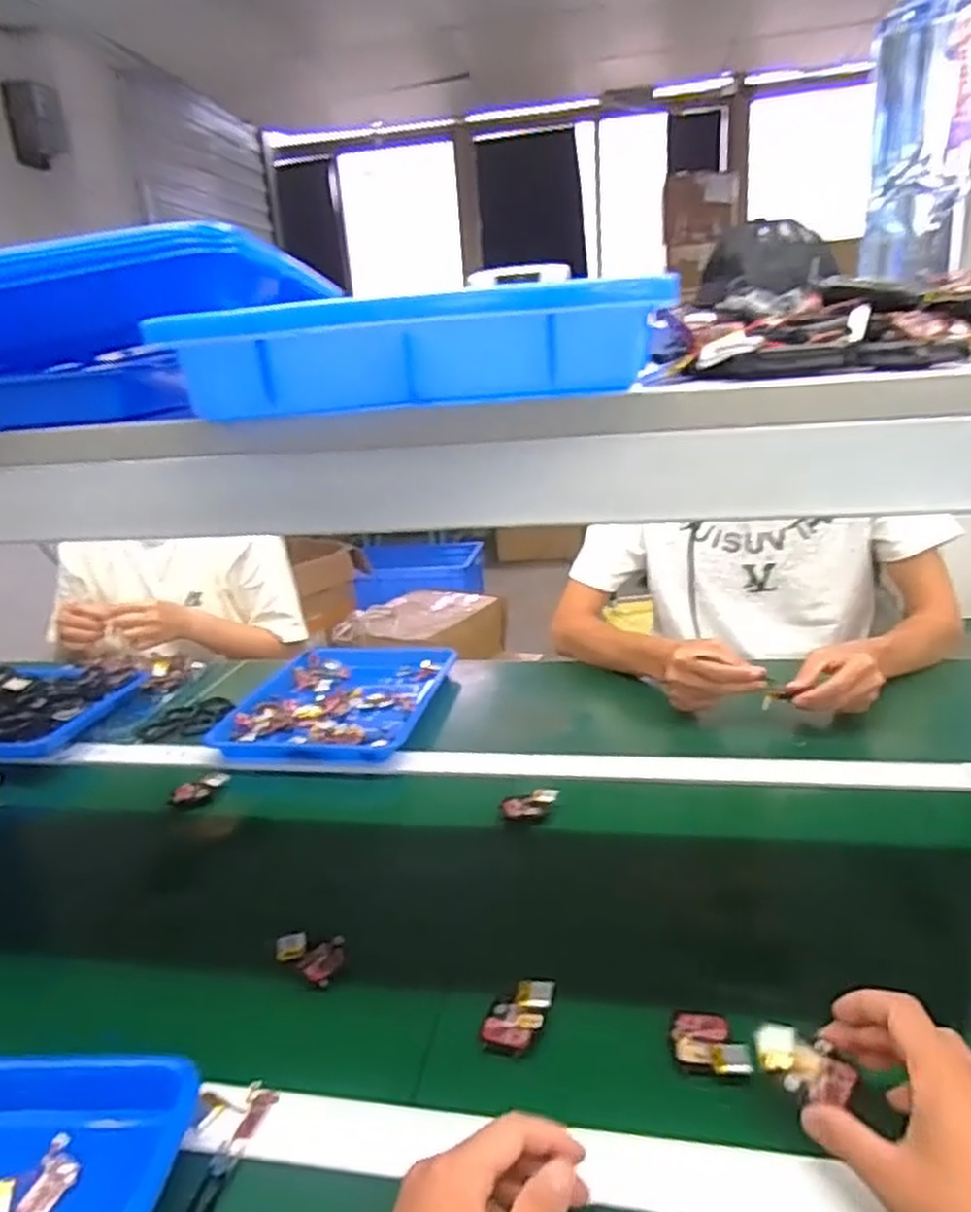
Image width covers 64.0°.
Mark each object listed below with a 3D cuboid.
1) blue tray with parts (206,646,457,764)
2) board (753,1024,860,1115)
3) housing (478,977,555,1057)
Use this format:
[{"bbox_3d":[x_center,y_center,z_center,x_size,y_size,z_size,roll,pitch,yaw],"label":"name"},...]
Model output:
[{"bbox_3d":[-0.186,0.118,1.058,0.247,0.035,0.345,0,19,12],"label":"blue tray with parts"},{"bbox_3d":[0.179,0.258,0.436,0.052,0.015,0.032,5,21,26],"label":"board"},{"bbox_3d":[0.022,0.281,0.536,0.043,0.013,0.056,2,20,18],"label":"housing"}]

